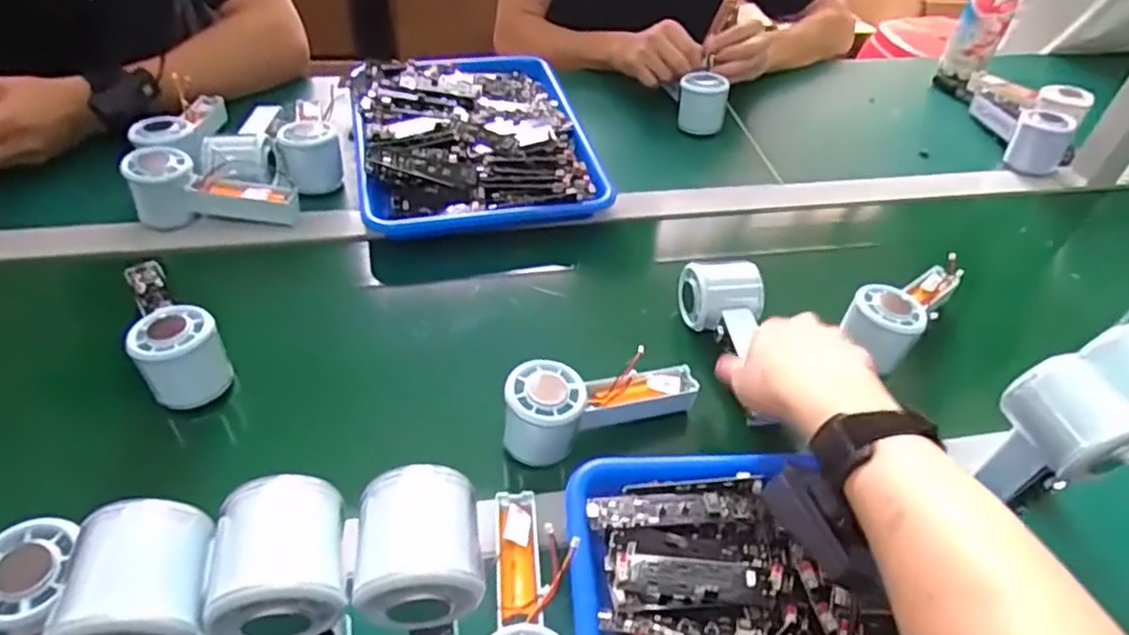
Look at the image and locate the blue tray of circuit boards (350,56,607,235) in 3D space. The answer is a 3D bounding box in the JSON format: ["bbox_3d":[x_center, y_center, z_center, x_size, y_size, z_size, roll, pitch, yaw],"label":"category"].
[{"bbox_3d":[-0.108,-0.214,0.771,0.250,0.049,0.318,-9,46,-12],"label":"blue tray of circuit boards"}]

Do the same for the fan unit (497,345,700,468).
[{"bbox_3d":[0.027,0.060,0.523,0.151,0.067,0.047,-16,48,-19],"label":"fan unit"}]

